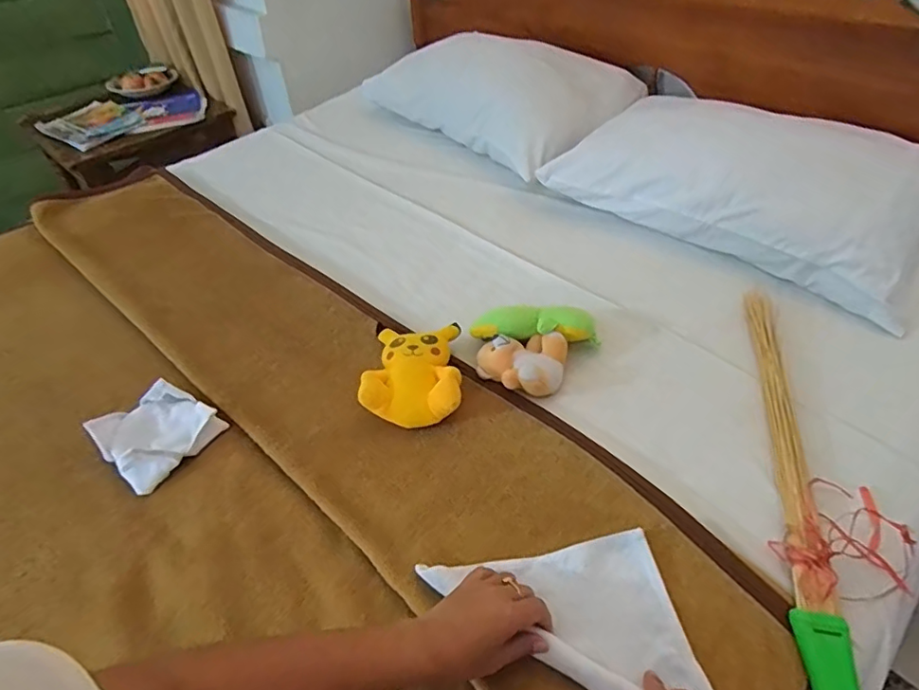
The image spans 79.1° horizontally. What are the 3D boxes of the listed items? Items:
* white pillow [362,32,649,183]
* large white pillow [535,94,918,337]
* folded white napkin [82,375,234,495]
[{"bbox_3d":[0.085,-0.630,1.357,0.331,0.166,0.652,-31,49,-24],"label":"white pillow"},{"bbox_3d":[0.531,-0.313,1.017,0.609,0.122,0.391,30,55,32],"label":"large white pillow"},{"bbox_3d":[-0.408,0.113,0.746,0.130,0.041,0.127,27,53,30],"label":"folded white napkin"}]

